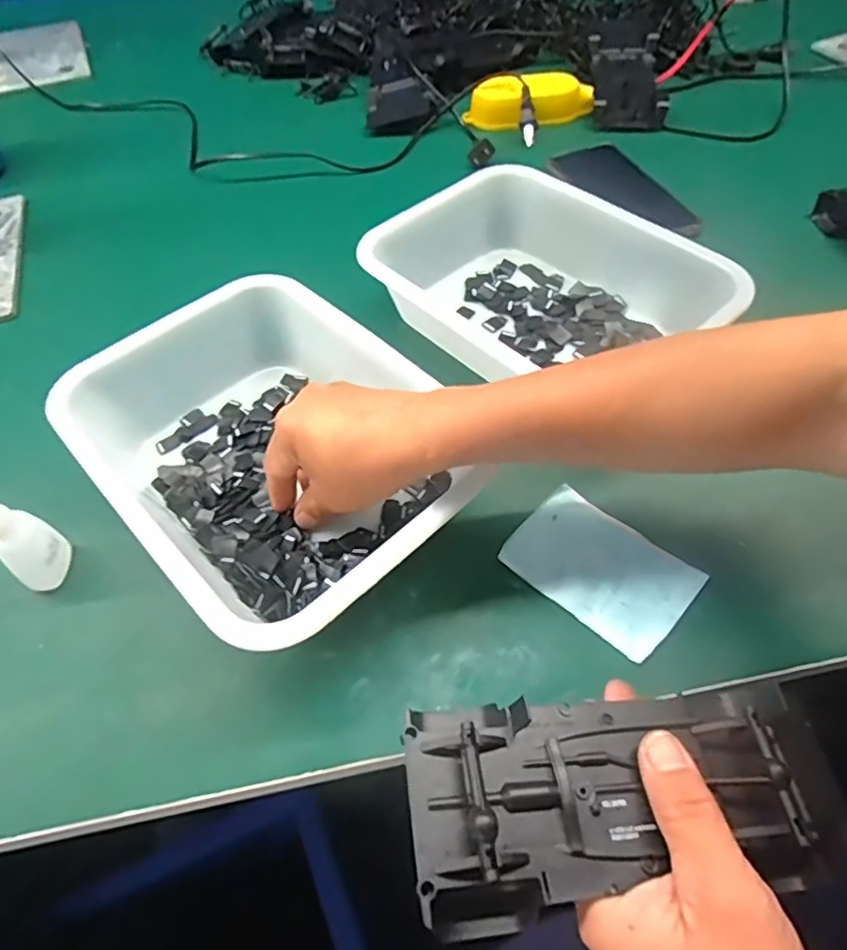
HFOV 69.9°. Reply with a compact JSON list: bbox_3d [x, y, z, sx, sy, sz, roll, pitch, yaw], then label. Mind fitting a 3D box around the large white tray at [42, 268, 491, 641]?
[{"bbox_3d":[-0.092,-0.015,0.380,0.182,0.064,0.238,-39,62,-22],"label":"large white tray"}]

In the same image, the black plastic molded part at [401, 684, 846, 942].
[{"bbox_3d":[0.086,0.126,0.246,0.186,0.029,0.074,1,54,-15],"label":"black plastic molded part"}]

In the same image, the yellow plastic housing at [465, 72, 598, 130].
[{"bbox_3d":[0.116,-0.412,0.662,0.135,0.034,0.051,-7,55,-2],"label":"yellow plastic housing"}]

